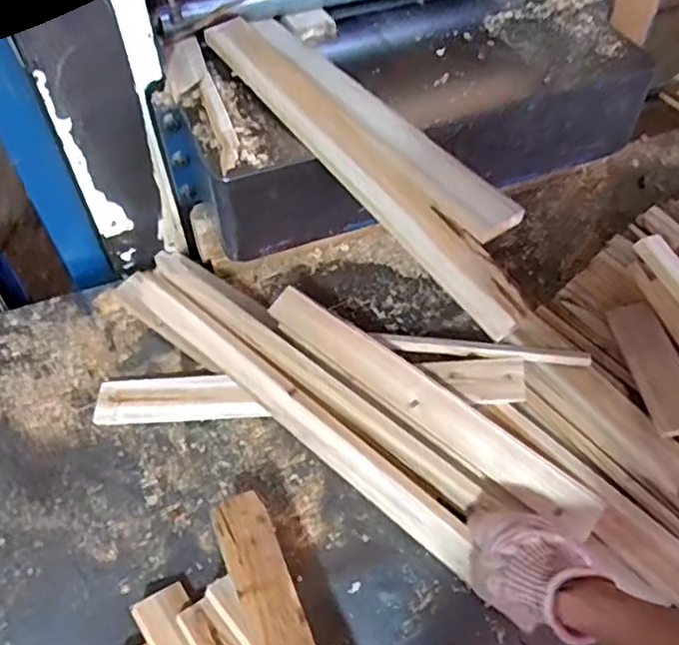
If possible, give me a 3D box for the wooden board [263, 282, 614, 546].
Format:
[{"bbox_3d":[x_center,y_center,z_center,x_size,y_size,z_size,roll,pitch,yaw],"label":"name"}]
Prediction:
[{"bbox_3d":[0.089,0.083,0.690,0.397,0.010,0.054,35,81,18],"label":"wooden board"}]

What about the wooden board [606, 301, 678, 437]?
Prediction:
[{"bbox_3d":[0.344,0.044,0.704,0.049,0.013,0.166,-23,51,18],"label":"wooden board"}]

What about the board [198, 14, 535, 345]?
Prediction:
[{"bbox_3d":[0.010,-0.168,0.642,0.051,0.011,0.478,-34,65,-13],"label":"board"}]

